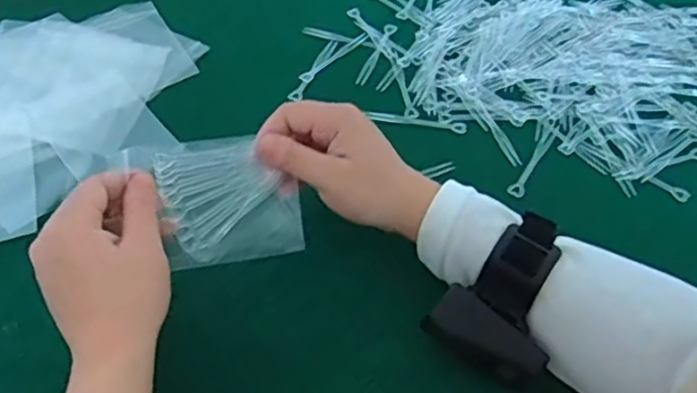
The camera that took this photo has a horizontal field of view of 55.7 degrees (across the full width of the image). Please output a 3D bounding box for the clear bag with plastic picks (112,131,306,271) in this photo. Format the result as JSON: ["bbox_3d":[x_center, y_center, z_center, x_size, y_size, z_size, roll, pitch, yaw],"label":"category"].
[{"bbox_3d":[-0.082,0.003,0.419,0.103,0.078,0.006,-9,6,-18],"label":"clear bag with plastic picks"}]

